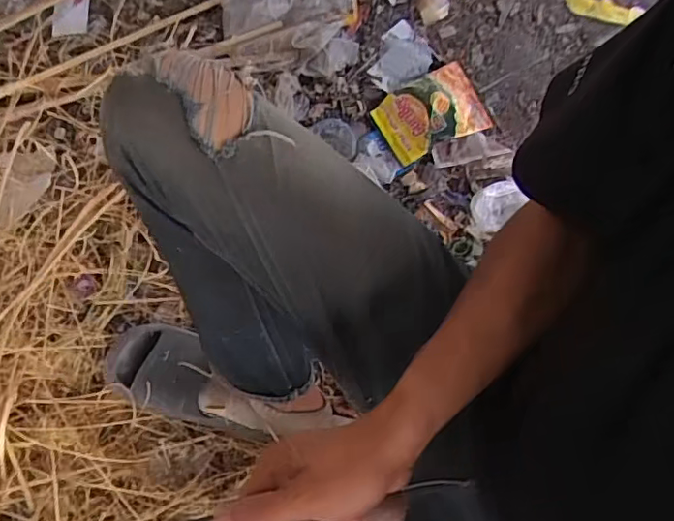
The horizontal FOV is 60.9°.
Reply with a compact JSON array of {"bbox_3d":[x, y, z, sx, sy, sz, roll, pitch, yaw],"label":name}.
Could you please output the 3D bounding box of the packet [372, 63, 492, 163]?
[{"bbox_3d":[0.162,-0.261,1.002,0.176,0.047,0.140,-22,70,-11],"label":"packet"}]

